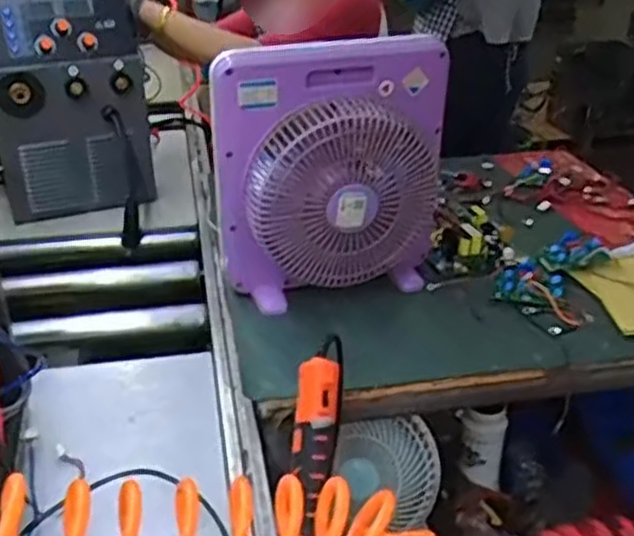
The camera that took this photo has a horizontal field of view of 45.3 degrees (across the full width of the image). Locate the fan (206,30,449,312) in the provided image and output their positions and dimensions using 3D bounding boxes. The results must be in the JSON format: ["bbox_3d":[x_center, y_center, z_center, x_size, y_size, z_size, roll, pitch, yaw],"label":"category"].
[{"bbox_3d":[0.024,-0.117,1.030,0.310,0.345,0.101,-2,27,-3],"label":"fan"}]

